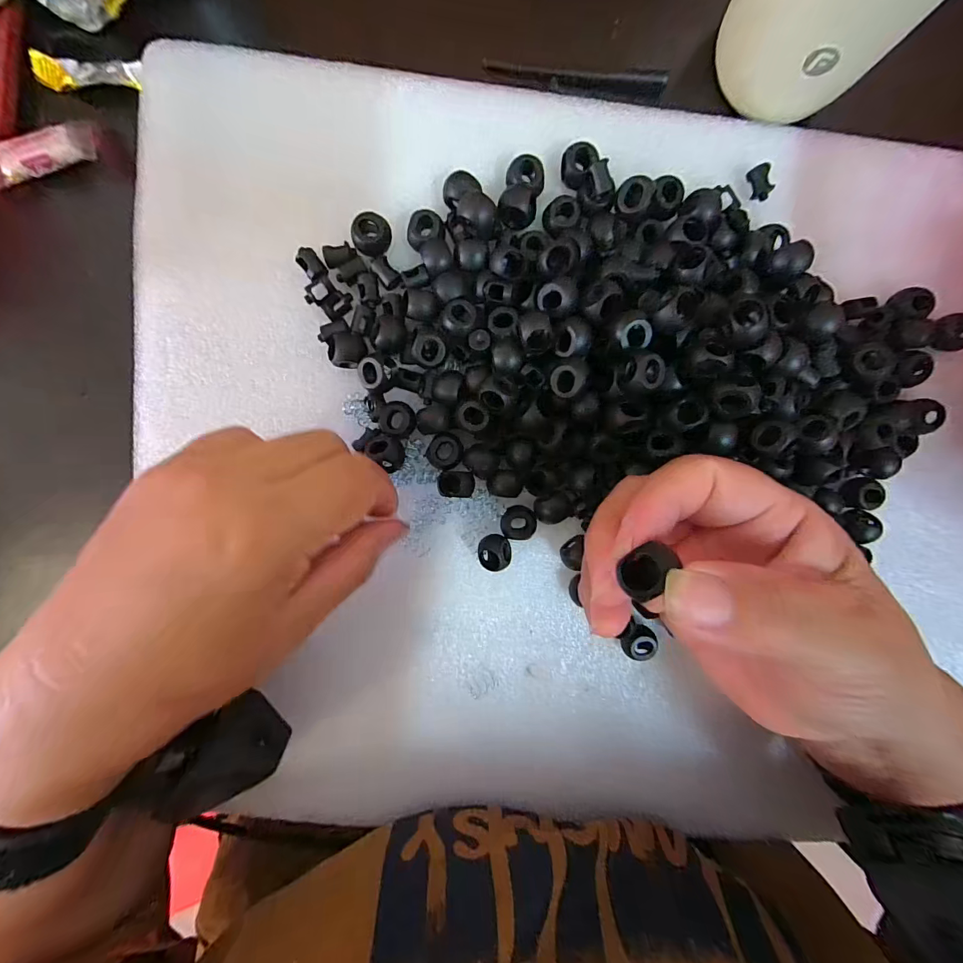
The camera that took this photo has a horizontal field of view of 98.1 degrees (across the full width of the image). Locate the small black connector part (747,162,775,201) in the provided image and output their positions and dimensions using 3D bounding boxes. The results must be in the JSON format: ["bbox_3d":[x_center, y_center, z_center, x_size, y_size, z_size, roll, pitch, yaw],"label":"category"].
[{"bbox_3d":[0.134,-0.143,0.200,0.010,0.006,0.014,-15,96,-2],"label":"small black connector part"}]

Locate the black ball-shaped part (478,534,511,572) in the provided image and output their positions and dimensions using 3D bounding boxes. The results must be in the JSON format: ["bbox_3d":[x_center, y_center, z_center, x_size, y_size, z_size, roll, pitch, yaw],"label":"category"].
[{"bbox_3d":[0.007,0.034,0.207,0.016,0.016,0.016,0,96,-3],"label":"black ball-shaped part"}]

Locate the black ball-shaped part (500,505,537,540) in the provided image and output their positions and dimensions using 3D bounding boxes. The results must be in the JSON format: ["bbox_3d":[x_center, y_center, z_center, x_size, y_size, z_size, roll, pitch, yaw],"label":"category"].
[{"bbox_3d":[0.019,0.020,0.206,0.017,0.012,0.018,5,95,-4],"label":"black ball-shaped part"}]

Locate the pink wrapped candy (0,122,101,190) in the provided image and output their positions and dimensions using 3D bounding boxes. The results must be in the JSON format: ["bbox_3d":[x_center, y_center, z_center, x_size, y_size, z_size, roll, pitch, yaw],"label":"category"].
[{"bbox_3d":[-0.205,-0.152,0.194,0.052,0.011,0.015,-22,96,-1],"label":"pink wrapped candy"}]

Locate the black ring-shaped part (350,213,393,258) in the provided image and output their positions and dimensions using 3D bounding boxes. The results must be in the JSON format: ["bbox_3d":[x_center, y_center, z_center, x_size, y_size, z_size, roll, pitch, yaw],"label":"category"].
[{"bbox_3d":[-0.051,-0.114,0.196,0.017,0.013,0.016,0,96,-3],"label":"black ring-shaped part"}]

